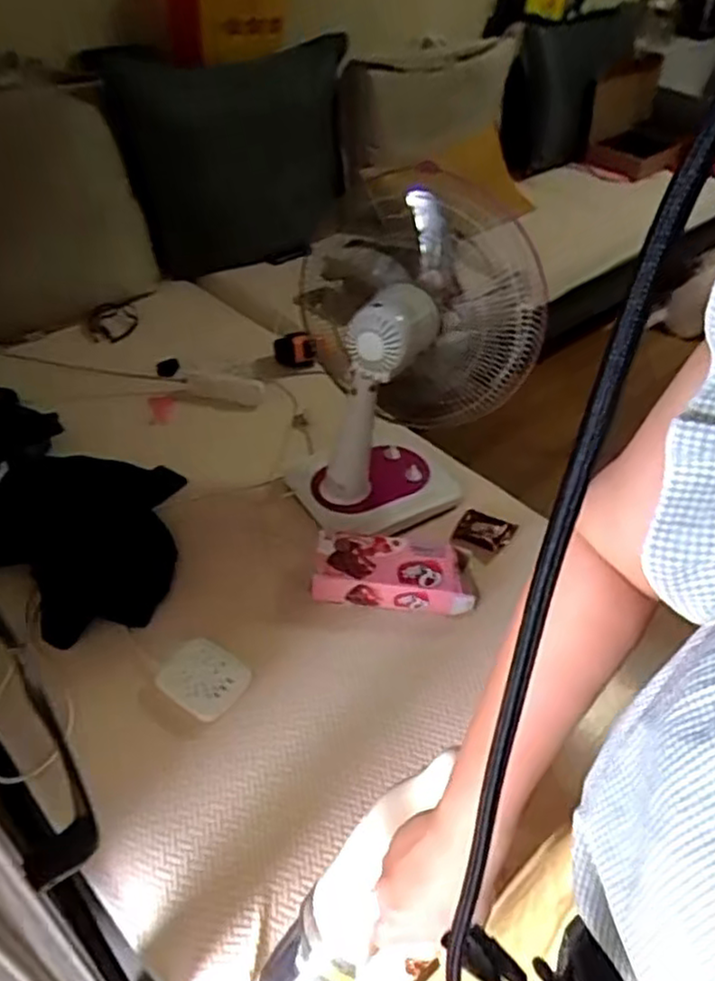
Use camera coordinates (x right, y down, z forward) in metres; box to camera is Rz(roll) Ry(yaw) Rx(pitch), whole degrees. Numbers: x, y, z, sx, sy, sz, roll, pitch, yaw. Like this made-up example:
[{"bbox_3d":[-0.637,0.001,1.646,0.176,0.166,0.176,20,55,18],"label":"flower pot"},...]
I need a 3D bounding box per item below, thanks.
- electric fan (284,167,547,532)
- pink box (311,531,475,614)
[{"bbox_3d":[0.063,-0.237,1.216,0.349,0.523,0.329,4,43,-4],"label":"electric fan"},{"bbox_3d":[0.060,0.133,1.161,0.259,0.054,0.123,7,43,0],"label":"pink box"}]

